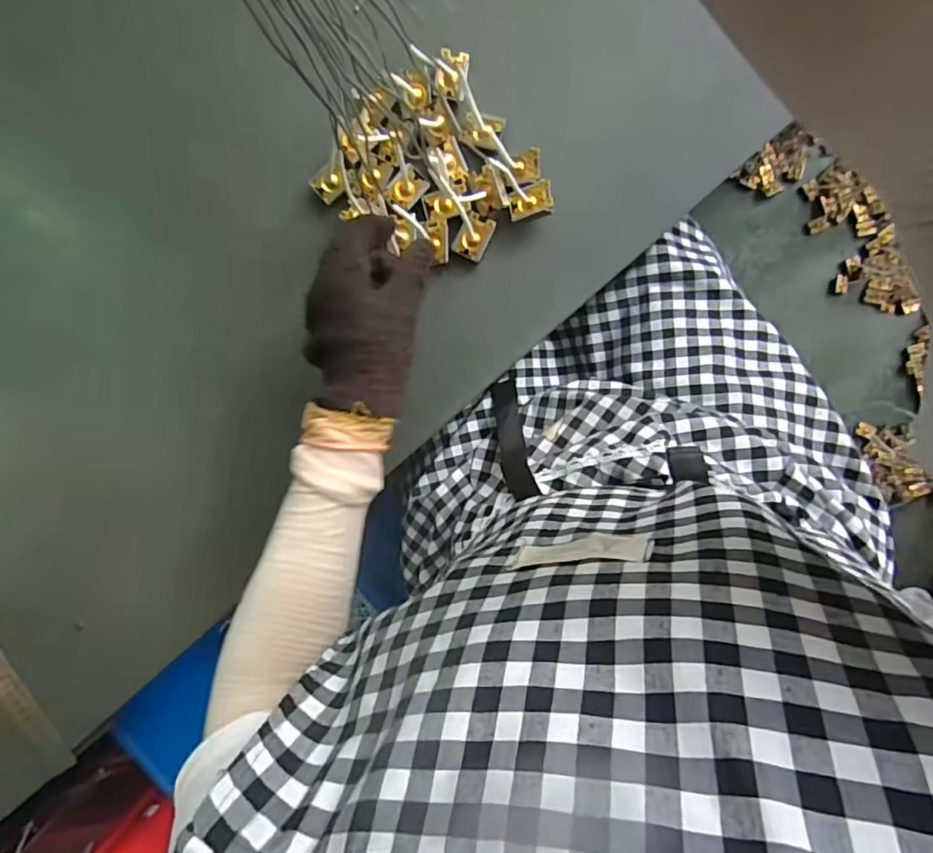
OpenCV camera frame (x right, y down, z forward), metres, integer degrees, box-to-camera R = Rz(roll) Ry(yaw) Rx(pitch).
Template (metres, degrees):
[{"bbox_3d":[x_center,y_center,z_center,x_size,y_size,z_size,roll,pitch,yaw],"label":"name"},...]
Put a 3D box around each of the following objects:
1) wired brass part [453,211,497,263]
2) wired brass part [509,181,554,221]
[{"bbox_3d":[0.006,-0.161,0.469,0.026,0.004,0.036,26,108,-6],"label":"wired brass part"},{"bbox_3d":[0.053,-0.184,0.451,0.035,0.013,0.024,-7,96,7],"label":"wired brass part"}]

